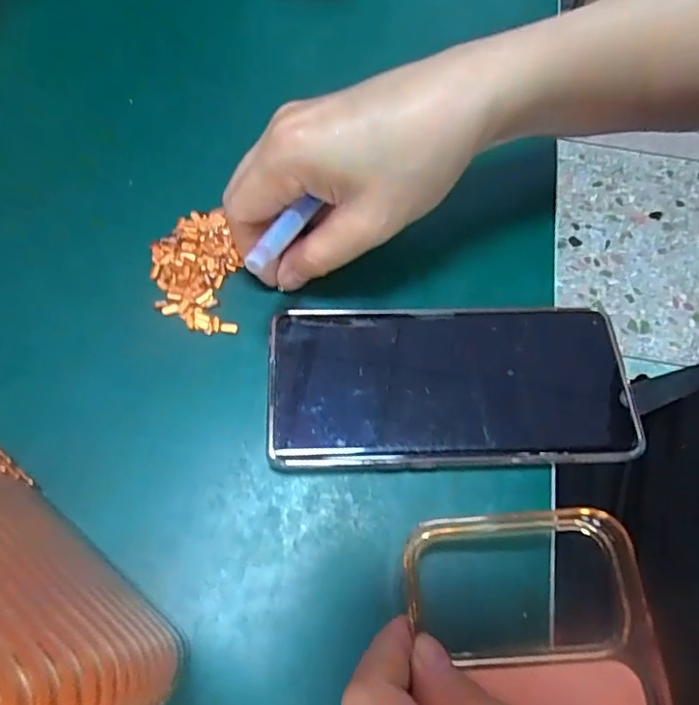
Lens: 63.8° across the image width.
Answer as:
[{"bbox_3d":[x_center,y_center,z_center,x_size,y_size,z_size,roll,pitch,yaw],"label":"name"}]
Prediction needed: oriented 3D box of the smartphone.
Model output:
[{"bbox_3d":[0.045,0.013,0.253,0.159,0.009,0.074,0,63,-4],"label":"smartphone"}]

